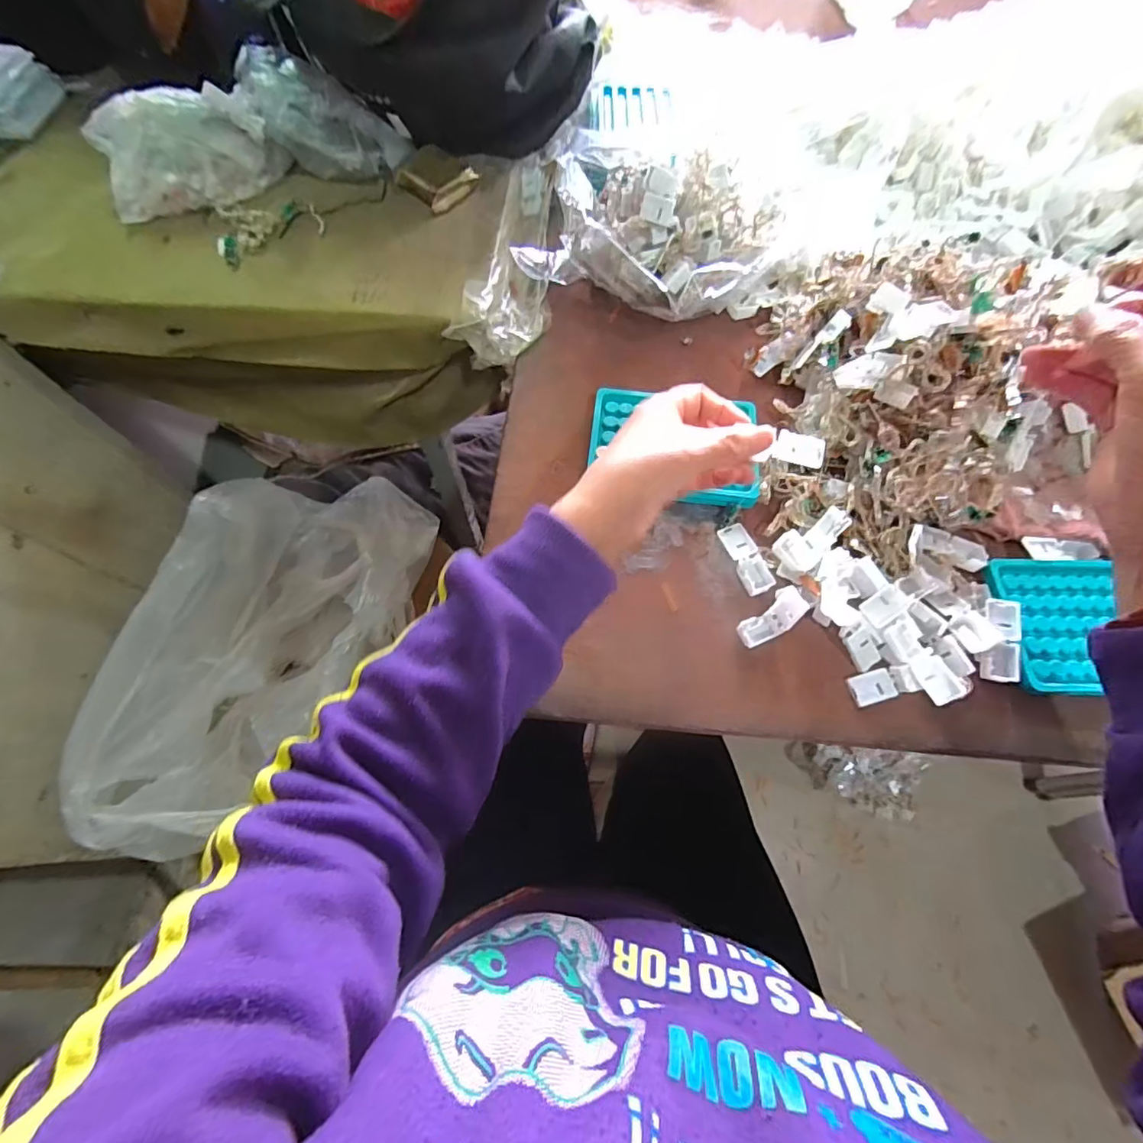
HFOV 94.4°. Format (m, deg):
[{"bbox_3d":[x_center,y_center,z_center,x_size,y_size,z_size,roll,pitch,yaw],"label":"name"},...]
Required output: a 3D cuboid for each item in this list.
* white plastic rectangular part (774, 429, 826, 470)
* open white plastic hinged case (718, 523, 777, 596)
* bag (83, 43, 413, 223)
[{"bbox_3d":[0.141,-0.075,0.327,0.029,0.007,0.017,20,67,9],"label":"white plastic rectangular part"},{"bbox_3d":[0.130,-0.010,0.394,0.022,0.009,0.056,-16,67,-7],"label":"open white plastic hinged case"},{"bbox_3d":[-0.309,-0.416,0.500,0.284,0.083,0.094,-10,66,-4],"label":"bag"}]

